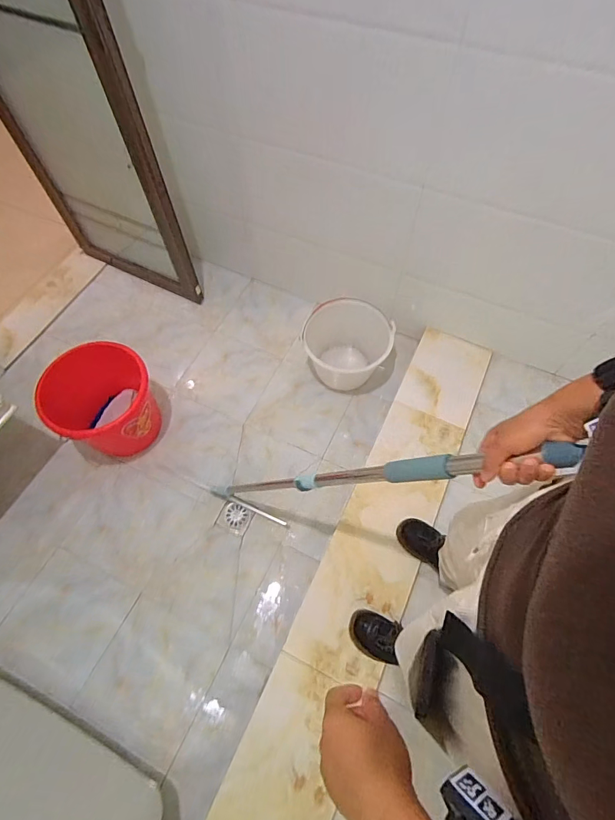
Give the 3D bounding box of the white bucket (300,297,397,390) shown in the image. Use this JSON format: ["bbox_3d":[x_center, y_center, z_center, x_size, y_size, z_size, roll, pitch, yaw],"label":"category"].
[{"bbox_3d":[0.134,-0.206,1.426,0.290,0.203,0.292,0,63,0],"label":"white bucket"}]

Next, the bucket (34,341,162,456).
[{"bbox_3d":[-0.629,-0.022,1.288,0.312,0.249,0.291,0,63,0],"label":"bucket"}]

